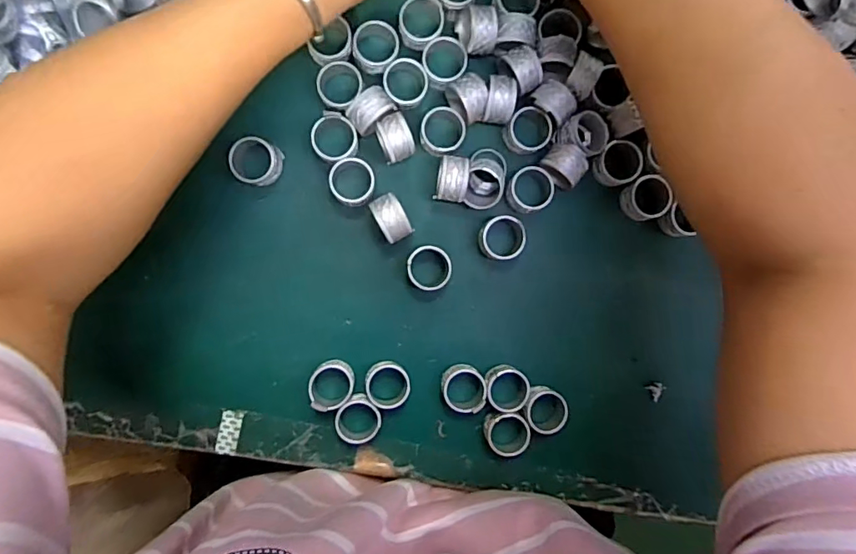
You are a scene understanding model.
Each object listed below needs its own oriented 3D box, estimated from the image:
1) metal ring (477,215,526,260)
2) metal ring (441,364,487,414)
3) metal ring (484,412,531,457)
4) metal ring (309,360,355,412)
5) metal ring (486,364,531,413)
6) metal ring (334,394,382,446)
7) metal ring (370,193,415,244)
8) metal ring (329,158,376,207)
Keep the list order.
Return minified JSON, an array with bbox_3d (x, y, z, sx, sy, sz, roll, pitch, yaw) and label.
[{"bbox_3d":[0.047,-0.025,0.326,0.027,0.017,0.028,0,93,-4],"label":"metal ring"},{"bbox_3d":[0.023,0.070,0.325,0.028,0.018,0.028,0,93,-4],"label":"metal ring"},{"bbox_3d":[0.051,0.099,0.328,0.027,0.015,0.029,0,93,-4],"label":"metal ring"},{"bbox_3d":[-0.060,0.068,0.320,0.027,0.017,0.030,22,91,-5],"label":"metal ring"},{"bbox_3d":[0.050,0.071,0.326,0.027,0.015,0.027,0,93,-4],"label":"metal ring"},{"bbox_3d":[-0.042,0.090,0.322,0.031,0.016,0.030,0,93,-4],"label":"metal ring"},{"bbox_3d":[-0.022,-0.036,0.315,0.018,0.026,0.028,-28,94,-2],"label":"metal ring"},{"bbox_3d":[-0.046,-0.058,0.317,0.027,0.015,0.028,0,93,-4],"label":"metal ring"}]

